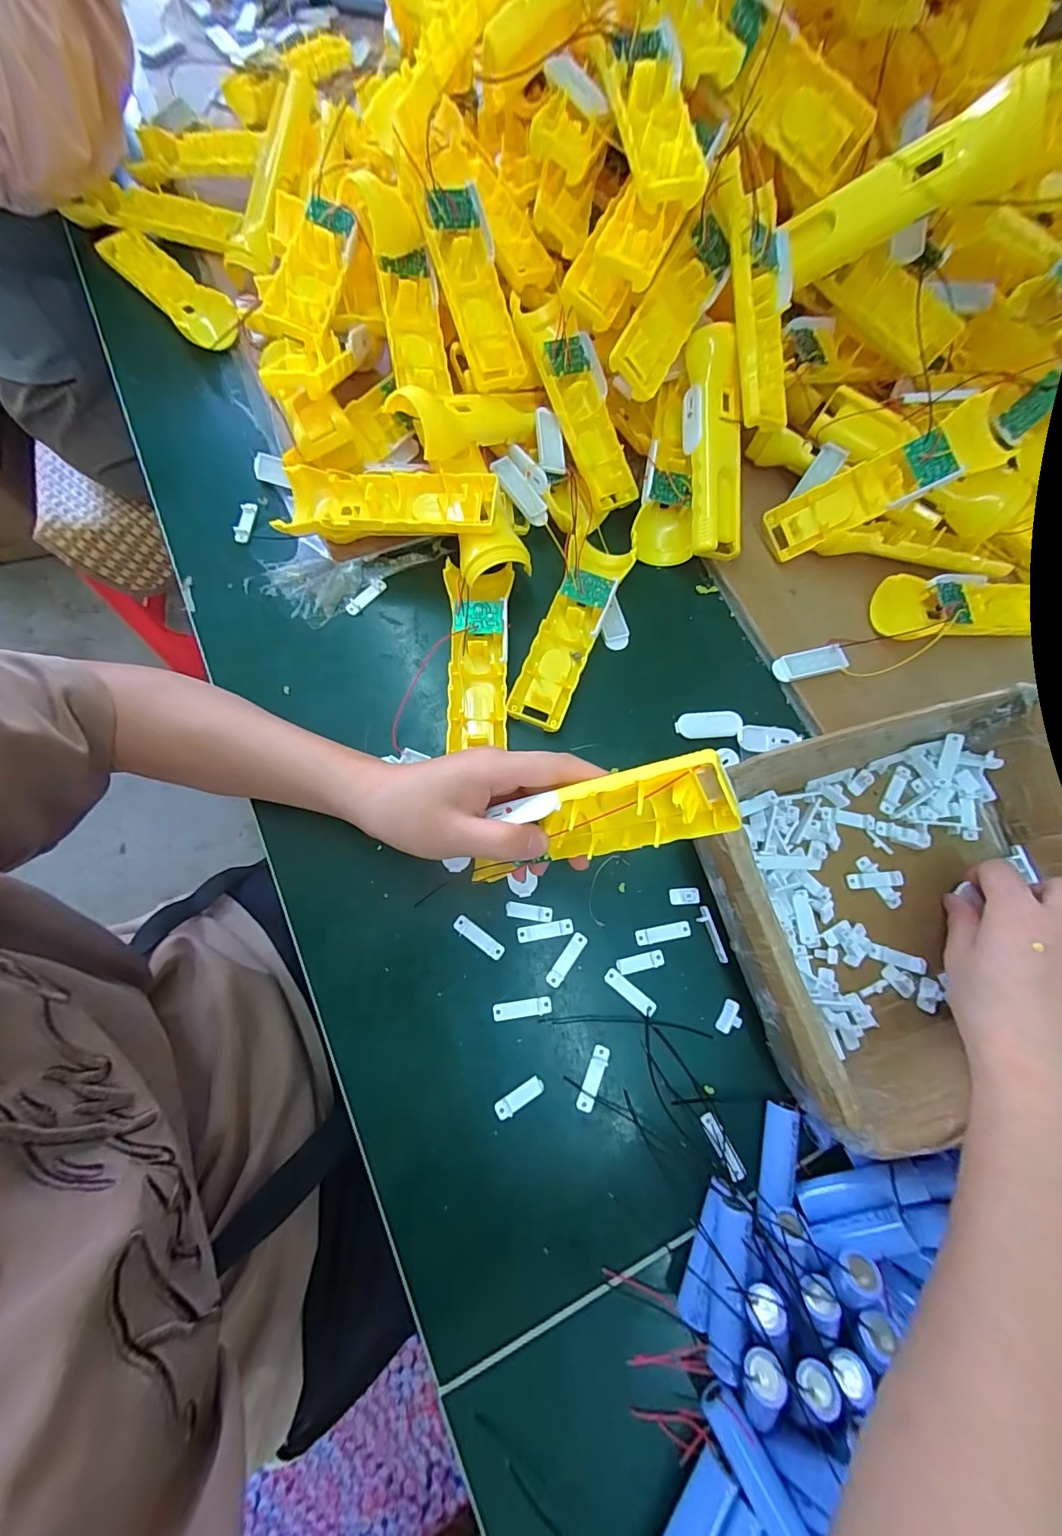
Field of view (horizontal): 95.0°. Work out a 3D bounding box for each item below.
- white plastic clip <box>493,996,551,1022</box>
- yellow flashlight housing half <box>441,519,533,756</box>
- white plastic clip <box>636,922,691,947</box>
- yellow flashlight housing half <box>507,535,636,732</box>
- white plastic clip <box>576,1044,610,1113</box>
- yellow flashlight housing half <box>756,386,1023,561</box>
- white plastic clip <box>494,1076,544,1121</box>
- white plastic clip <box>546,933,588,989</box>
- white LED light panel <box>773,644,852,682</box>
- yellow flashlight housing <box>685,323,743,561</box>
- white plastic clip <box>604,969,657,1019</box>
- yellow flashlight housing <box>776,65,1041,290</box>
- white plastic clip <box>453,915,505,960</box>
[{"bbox_3d":[-0.006,0.153,0.308,0.037,0.004,0.010,-8,76,-1],"label":"white plastic clip"},{"bbox_3d":[-0.037,-0.095,0.362,0.061,0.048,0.158,4,89,2],"label":"yellow flashlight housing half"},{"bbox_3d":[0.088,0.111,0.325,0.037,0.004,0.011,-10,76,-1],"label":"white plastic clip"},{"bbox_3d":[0.030,-0.105,0.368,0.043,0.022,0.158,21,78,6],"label":"yellow flashlight housing half"},{"bbox_3d":[0.038,0.192,0.299,0.010,0.004,0.038,22,78,6],"label":"white plastic clip"},{"bbox_3d":[0.266,-0.217,0.375,0.154,0.022,0.045,-21,75,23],"label":"yellow flashlight housing half"},{"bbox_3d":[-0.007,0.200,0.294,0.032,0.004,0.011,-32,78,-6],"label":"white plastic clip"},{"bbox_3d":[0.023,0.126,0.319,0.010,0.004,0.038,36,80,9],"label":"white plastic clip"},{"bbox_3d":[0.216,-0.081,0.376,0.058,0.006,0.021,-14,76,-2],"label":"white LED light panel"},{"bbox_3d":[0.142,-0.247,0.372,0.040,0.022,0.160,-3,95,1],"label":"yellow flashlight housing"},{"bbox_3d":[0.064,0.146,0.314,0.037,0.004,0.011,40,80,10],"label":"white plastic clip"},{"bbox_3d":[0.241,-0.375,0.318,0.127,0.042,0.033,3,73,39],"label":"yellow flashlight housing"},{"bbox_3d":[-0.034,0.112,0.320,0.038,0.004,0.011,36,80,9],"label":"white plastic clip"}]

